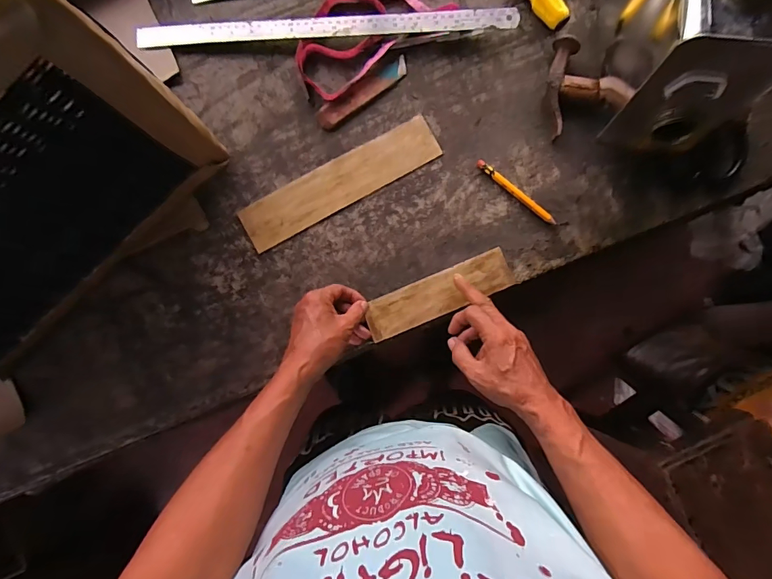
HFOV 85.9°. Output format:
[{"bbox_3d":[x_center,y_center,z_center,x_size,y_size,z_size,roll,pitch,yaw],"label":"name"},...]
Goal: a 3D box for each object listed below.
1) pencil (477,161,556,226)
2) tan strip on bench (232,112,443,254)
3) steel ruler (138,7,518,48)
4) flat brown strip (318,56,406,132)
[{"bbox_3d":[0.163,-0.122,0.520,0.120,0.008,0.010,39,91,-2],"label":"pencil"},{"bbox_3d":[-0.059,-0.135,0.535,0.266,0.009,0.057,-29,92,0],"label":"tan strip on bench"},{"bbox_3d":[-0.081,-0.336,0.531,0.481,0.008,0.027,-1,91,4],"label":"steel ruler"},{"bbox_3d":[-0.029,-0.252,0.530,0.132,0.005,0.030,-36,92,0],"label":"flat brown strip"}]

